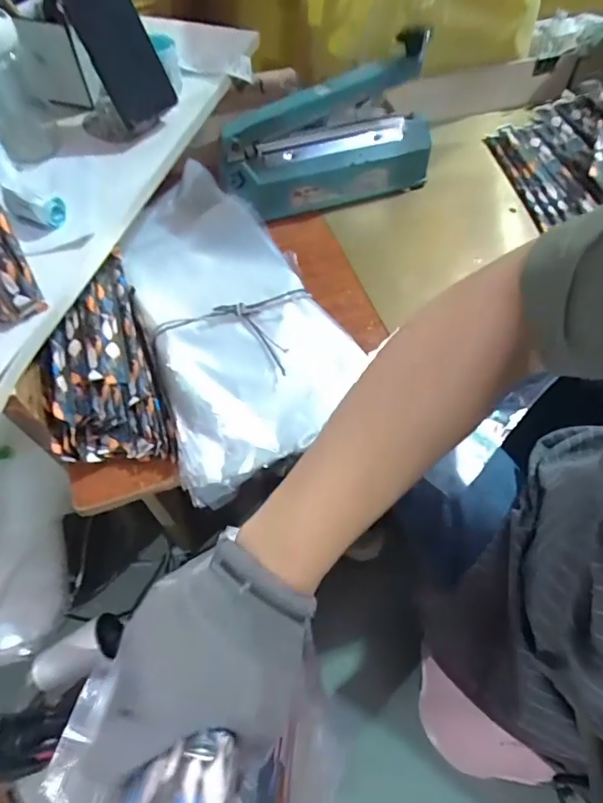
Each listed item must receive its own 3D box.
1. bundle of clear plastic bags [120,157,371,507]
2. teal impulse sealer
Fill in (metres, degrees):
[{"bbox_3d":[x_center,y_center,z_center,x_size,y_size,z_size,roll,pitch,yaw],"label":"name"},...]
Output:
[{"bbox_3d":[-0.082,-0.121,0.584,0.218,0.049,0.432,-17,61,-11],"label":"bundle of clear plastic bags"},{"bbox_3d":[0.038,-0.354,0.652,0.297,0.166,0.077,-18,61,-12],"label":"teal impulse sealer"}]

